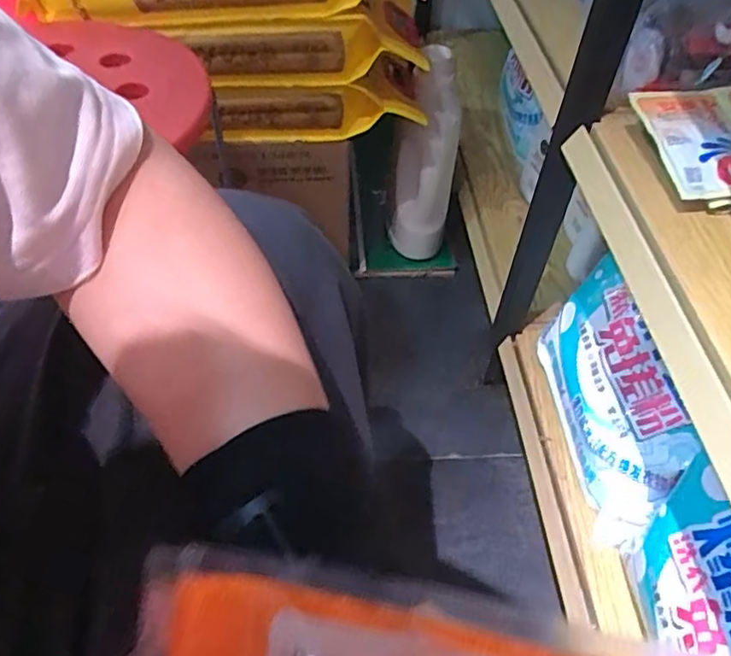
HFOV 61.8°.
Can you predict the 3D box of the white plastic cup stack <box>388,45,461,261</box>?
[{"bbox_3d":[0.089,-0.239,0.925,0.085,0.325,0.093,7,50,3],"label":"white plastic cup stack"}]

